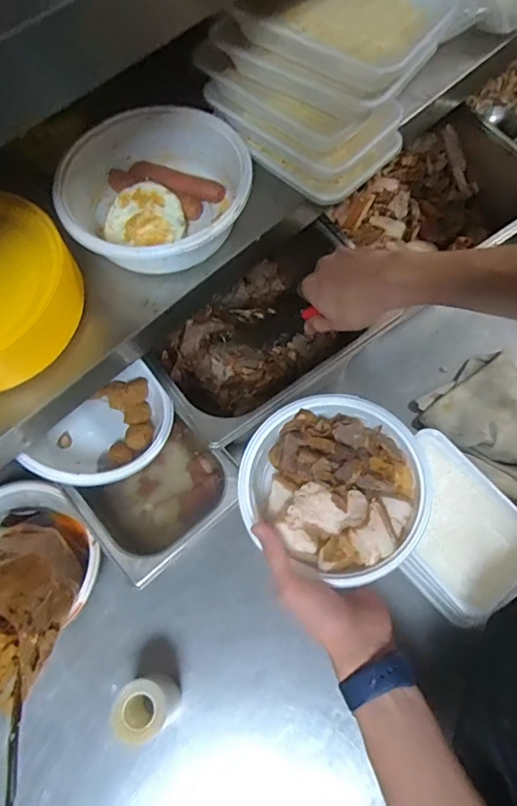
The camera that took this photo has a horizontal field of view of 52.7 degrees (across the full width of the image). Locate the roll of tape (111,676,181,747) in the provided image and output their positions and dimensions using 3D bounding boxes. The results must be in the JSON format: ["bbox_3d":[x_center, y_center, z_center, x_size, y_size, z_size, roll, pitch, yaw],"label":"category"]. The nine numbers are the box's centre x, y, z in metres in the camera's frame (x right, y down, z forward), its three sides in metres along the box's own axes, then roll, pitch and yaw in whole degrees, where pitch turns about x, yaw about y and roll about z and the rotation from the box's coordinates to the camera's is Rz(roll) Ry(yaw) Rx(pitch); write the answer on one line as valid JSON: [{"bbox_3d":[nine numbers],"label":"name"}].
[{"bbox_3d":[-0.111,0.301,0.519,0.049,0.090,0.050,-1,68,1],"label":"roll of tape"}]

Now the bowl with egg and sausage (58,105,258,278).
[{"bbox_3d":[-0.089,-0.187,0.474,0.157,0.068,0.152,-1,68,1],"label":"bowl with egg and sausage"}]

